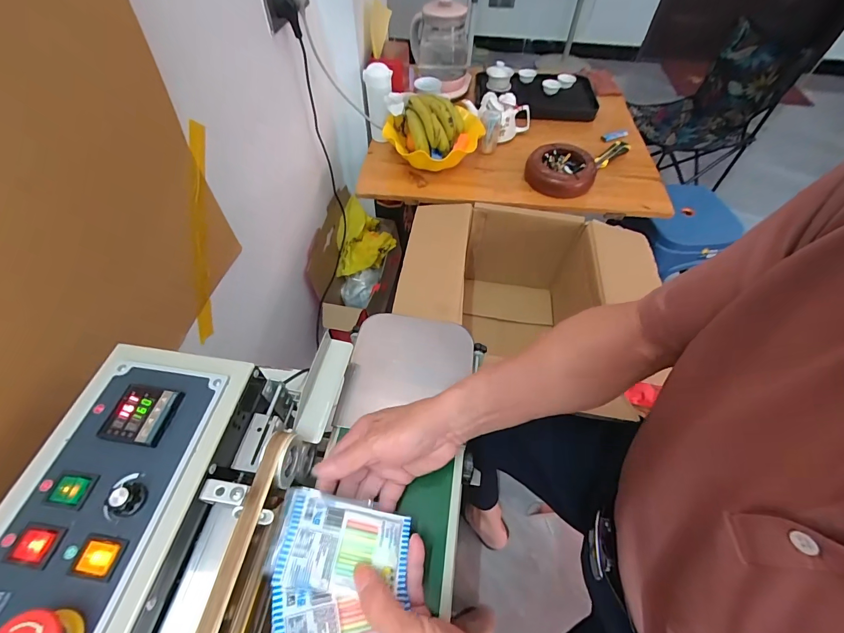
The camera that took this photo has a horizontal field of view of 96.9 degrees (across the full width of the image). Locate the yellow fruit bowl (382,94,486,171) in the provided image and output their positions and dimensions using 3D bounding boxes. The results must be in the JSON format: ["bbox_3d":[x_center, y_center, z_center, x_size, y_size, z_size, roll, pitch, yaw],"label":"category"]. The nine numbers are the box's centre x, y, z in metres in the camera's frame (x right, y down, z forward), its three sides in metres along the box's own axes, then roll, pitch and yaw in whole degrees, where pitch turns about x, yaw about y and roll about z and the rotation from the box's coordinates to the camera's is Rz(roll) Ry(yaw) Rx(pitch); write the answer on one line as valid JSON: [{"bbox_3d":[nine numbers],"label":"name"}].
[{"bbox_3d":[0.035,-0.473,0.940,0.231,0.148,0.212,1,54,-1],"label":"yellow fruit bowl"}]

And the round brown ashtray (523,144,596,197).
[{"bbox_3d":[0.352,-0.375,0.935,0.156,0.053,0.163,1,54,-1],"label":"round brown ashtray"}]

